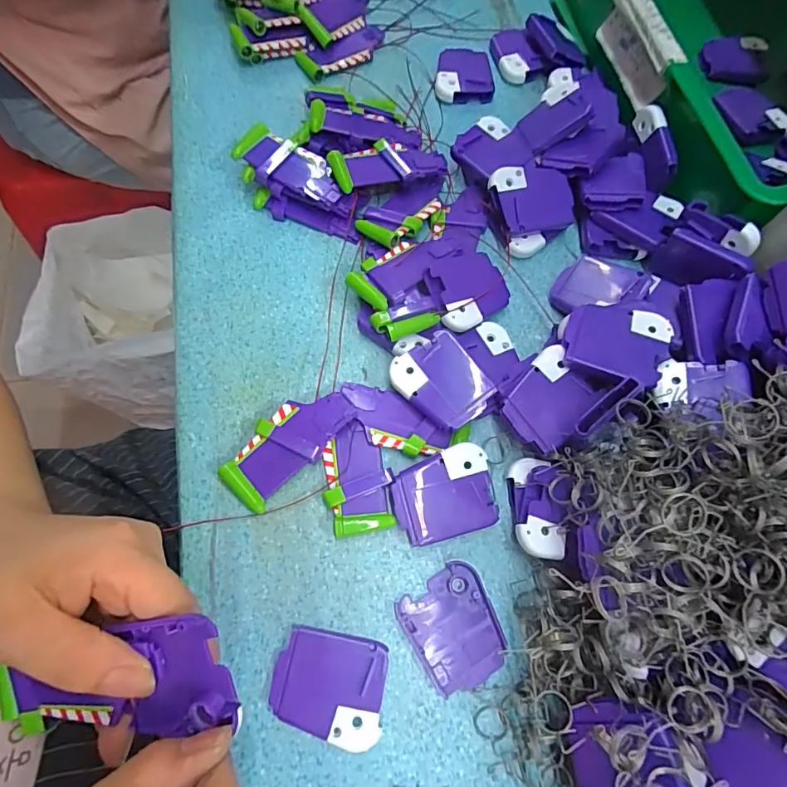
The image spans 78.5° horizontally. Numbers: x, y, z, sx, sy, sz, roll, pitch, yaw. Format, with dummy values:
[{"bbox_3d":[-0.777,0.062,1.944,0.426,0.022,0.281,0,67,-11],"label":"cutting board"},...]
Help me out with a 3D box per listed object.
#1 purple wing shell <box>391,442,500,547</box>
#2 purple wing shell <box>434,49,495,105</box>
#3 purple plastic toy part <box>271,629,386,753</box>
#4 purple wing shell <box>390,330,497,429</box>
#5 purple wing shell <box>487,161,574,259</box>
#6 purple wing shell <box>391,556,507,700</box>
[{"bbox_3d":[0.031,0.062,0.297,0.060,0.010,0.051,-14,85,-2],"label":"purple wing shell"},{"bbox_3d":[0.066,-0.295,0.438,0.052,0.013,0.068,4,69,0],"label":"purple wing shell"},{"bbox_3d":[-0.036,0.162,0.266,0.061,0.007,0.052,9,69,2],"label":"purple plastic toy part"},{"bbox_3d":[0.031,-0.006,0.315,0.049,0.022,0.059,-32,73,-12],"label":"purple wing shell"},{"bbox_3d":[0.108,-0.145,0.373,0.064,0.019,0.064,-27,89,-13],"label":"purple wing shell"},{"bbox_3d":[0.036,0.136,0.279,0.051,0.006,0.060,-29,73,-11],"label":"purple wing shell"}]

